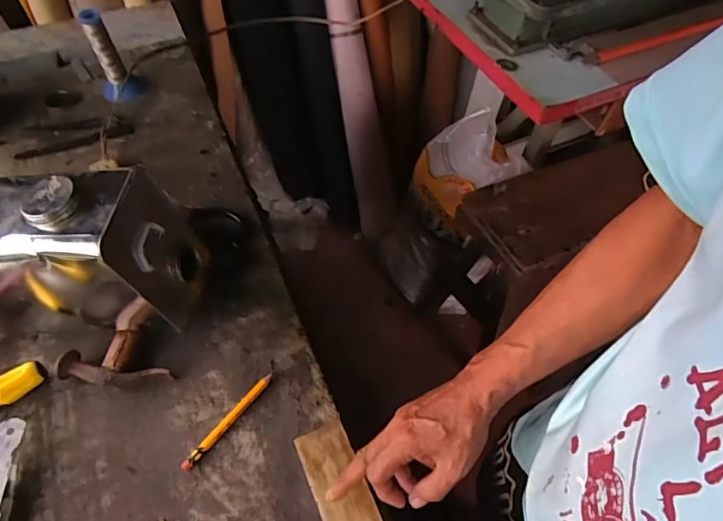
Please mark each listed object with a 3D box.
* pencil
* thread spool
[{"bbox_3d":[-0.138,0.165,0.515,0.010,0.008,0.120,34,59,19],"label":"pencil"},{"bbox_3d":[-0.382,-0.310,0.764,0.064,0.133,0.055,-19,57,-17],"label":"thread spool"}]

